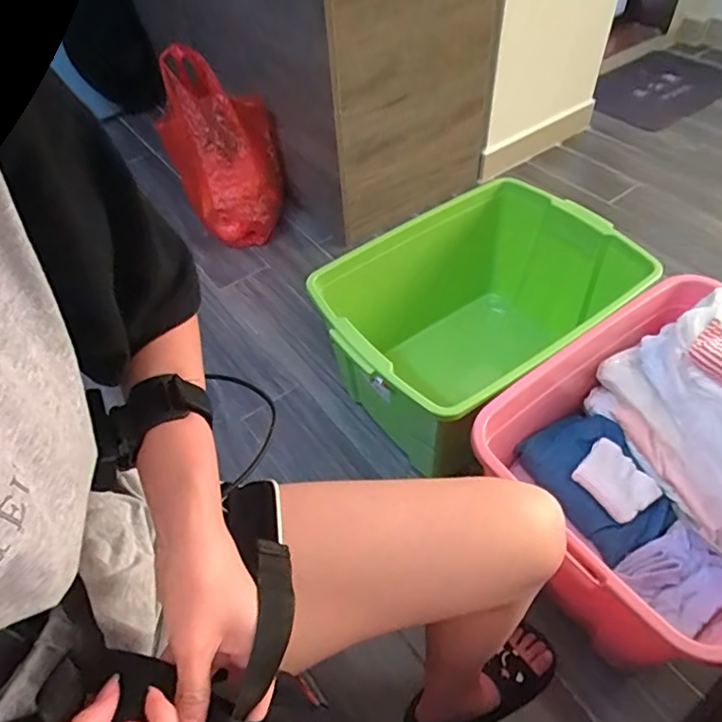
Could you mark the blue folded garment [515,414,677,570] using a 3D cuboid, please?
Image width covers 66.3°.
[{"bbox_3d":[0.370,0.188,0.888,0.168,0.065,0.233,-27,52,-16],"label":"blue folded garment"}]

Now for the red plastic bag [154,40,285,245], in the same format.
[{"bbox_3d":[-0.348,-0.532,1.412,0.258,0.413,0.212,-9,50,-4],"label":"red plastic bag"}]

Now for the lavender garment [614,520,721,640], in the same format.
[{"bbox_3d":[0.472,0.315,0.814,0.141,0.018,0.121,-30,53,-19],"label":"lavender garment"}]

